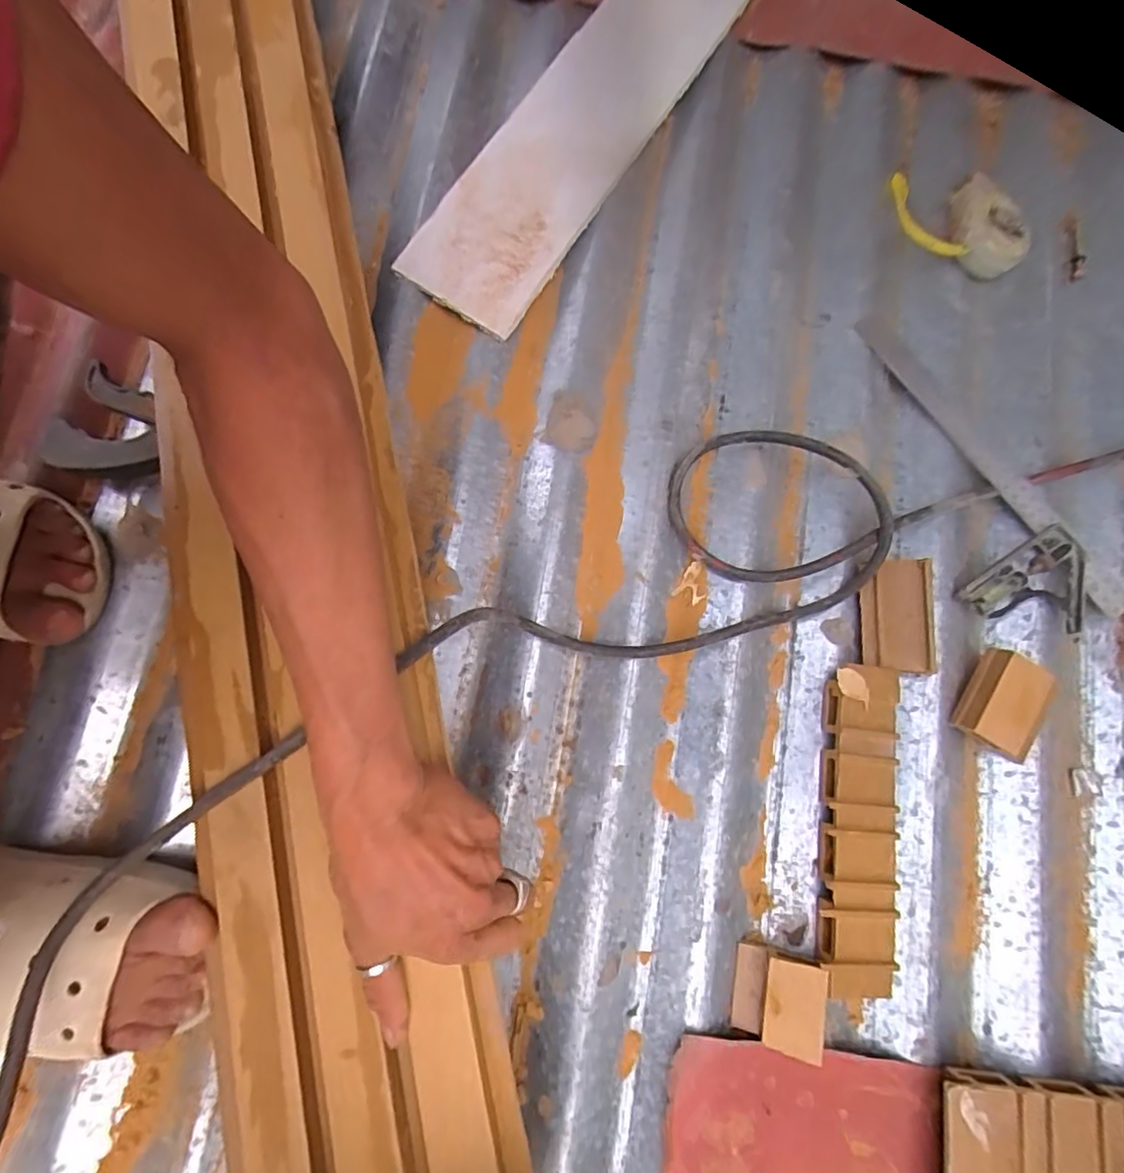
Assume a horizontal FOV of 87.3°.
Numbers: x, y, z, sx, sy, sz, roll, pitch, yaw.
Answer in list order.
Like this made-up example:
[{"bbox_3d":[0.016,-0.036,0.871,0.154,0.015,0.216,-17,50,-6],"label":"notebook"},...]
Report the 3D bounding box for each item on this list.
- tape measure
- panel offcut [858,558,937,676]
[{"bbox_3d":[0.338,-0.315,0.506,0.131,0.030,0.069,29,79,5],"label":"tape measure"},{"bbox_3d":[0.249,0.023,0.438,0.050,0.008,0.082,-3,85,20],"label":"panel offcut"}]

